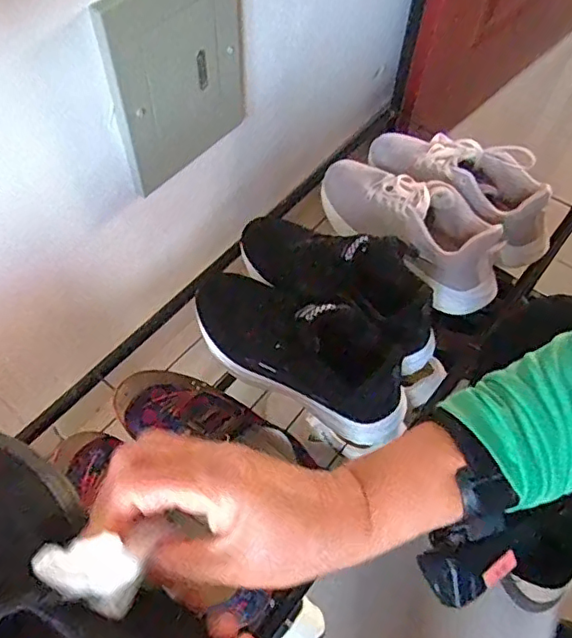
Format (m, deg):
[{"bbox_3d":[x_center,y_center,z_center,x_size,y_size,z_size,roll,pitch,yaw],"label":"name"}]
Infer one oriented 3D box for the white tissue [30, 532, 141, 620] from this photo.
[{"bbox_3d":[-0.090,0.114,0.263,0.046,0.014,0.026,20,60,9],"label":"white tissue"}]

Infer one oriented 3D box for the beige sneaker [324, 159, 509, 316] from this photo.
[{"bbox_3d":[0.143,-0.117,0.666,0.247,0.090,0.098,35,63,17],"label":"beige sneaker"}]

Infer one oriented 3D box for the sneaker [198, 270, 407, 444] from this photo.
[{"bbox_3d":[0.008,0.017,0.574,0.251,0.104,0.092,35,63,17],"label":"sneaker"}]

